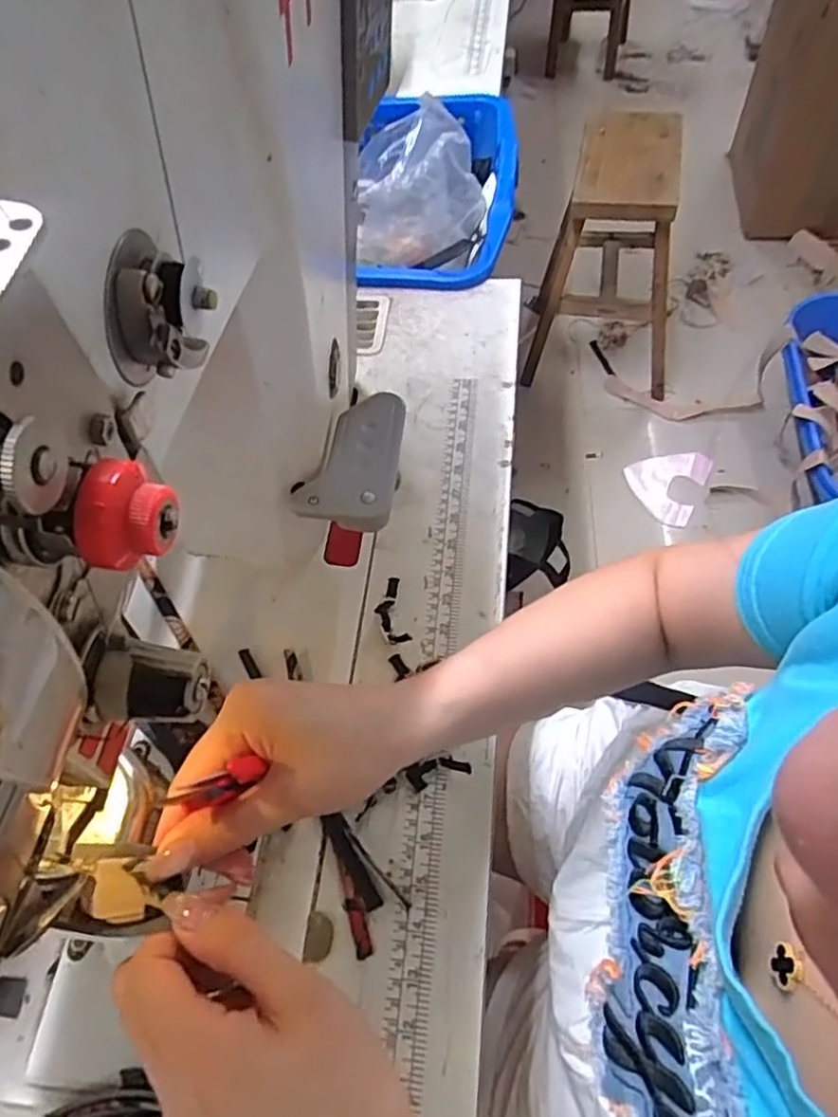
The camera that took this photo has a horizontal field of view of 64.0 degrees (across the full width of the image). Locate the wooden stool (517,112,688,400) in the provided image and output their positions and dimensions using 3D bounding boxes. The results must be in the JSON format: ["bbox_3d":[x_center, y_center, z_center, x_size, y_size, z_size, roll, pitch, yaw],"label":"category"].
[{"bbox_3d":[0.415,-0.660,1.466,0.316,0.475,0.347,4,61,9],"label":"wooden stool"}]

